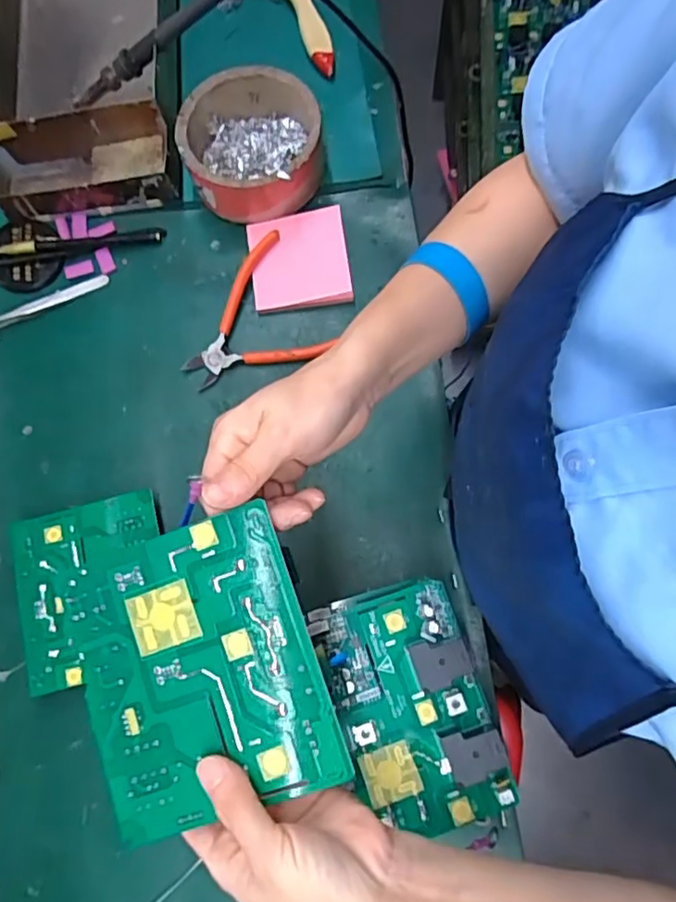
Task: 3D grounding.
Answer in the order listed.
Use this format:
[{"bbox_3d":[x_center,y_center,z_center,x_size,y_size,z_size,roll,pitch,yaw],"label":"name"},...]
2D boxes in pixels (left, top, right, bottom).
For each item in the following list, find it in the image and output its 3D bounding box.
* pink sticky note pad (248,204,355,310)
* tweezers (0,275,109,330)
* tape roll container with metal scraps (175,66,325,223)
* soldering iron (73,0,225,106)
[{"bbox_3d":[-0.035,-0.171,0.531,0.085,0.015,0.085,-8,77,0],"label":"pink sticky note pad"},{"bbox_3d":[-0.259,-0.135,0.540,0.108,0.007,0.014,-26,77,-4],"label":"tweezers"},{"bbox_3d":[-0.074,-0.270,0.534,0.117,0.053,0.115,0,77,2],"label":"tape roll container with metal scraps"},{"bbox_3d":[-0.158,-0.353,0.522,0.187,0.017,0.017,-22,76,22],"label":"soldering iron"}]

